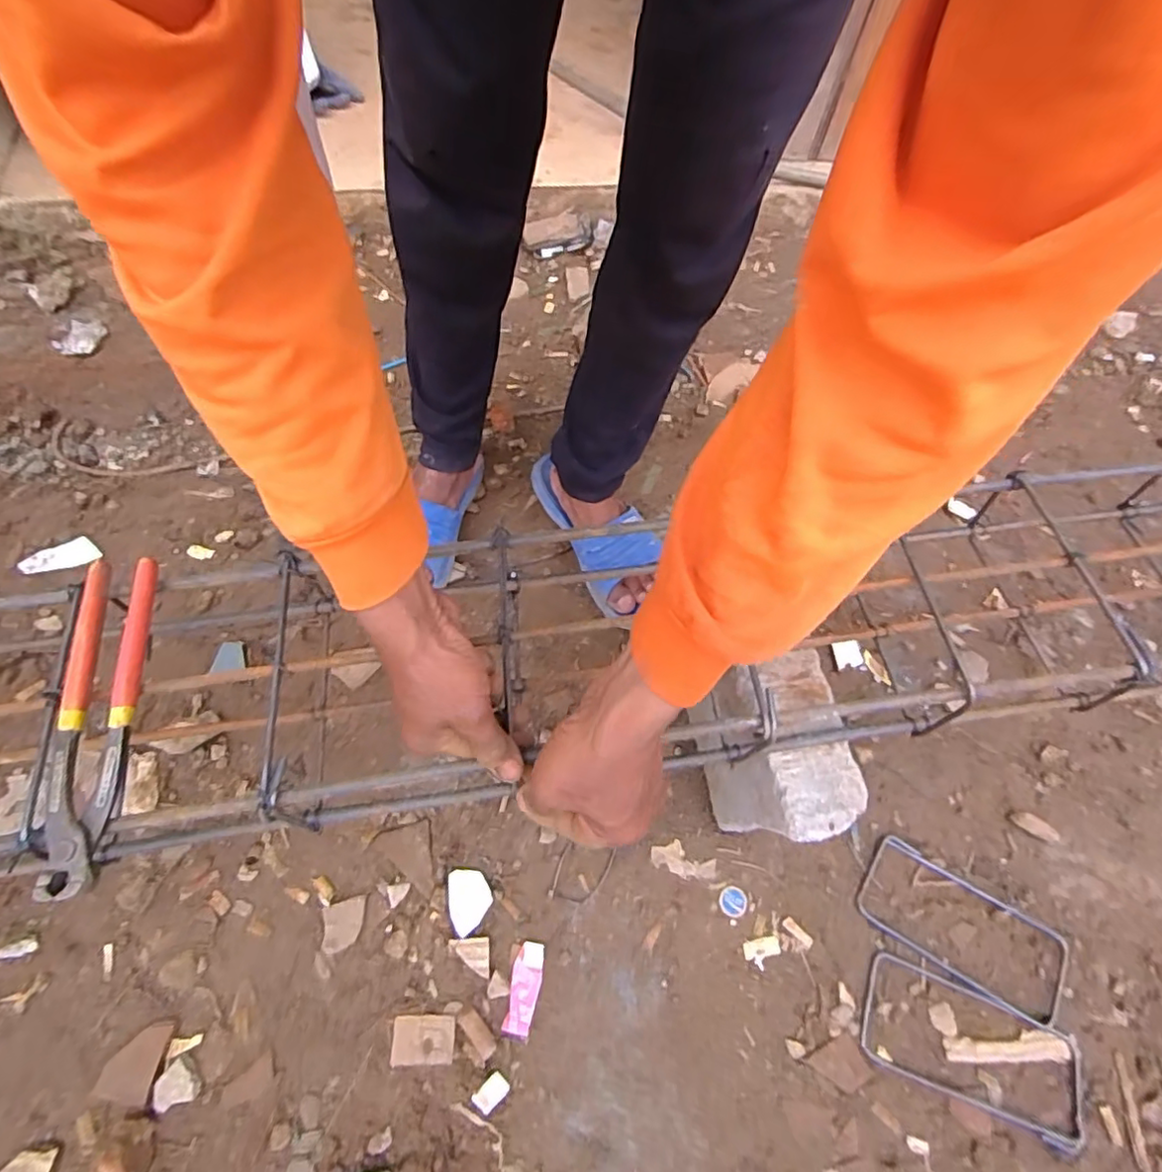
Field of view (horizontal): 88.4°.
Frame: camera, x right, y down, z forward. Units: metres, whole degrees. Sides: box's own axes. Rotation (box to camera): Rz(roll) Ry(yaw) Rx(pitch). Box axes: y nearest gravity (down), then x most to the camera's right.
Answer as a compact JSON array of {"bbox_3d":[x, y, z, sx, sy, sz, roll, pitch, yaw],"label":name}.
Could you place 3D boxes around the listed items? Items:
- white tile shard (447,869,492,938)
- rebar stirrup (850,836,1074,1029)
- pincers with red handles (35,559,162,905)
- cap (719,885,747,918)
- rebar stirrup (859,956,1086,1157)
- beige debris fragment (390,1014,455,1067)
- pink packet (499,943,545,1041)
[{"bbox_3d":[-0.109,0.308,0.587,0.041,0.009,0.057,-6,61,-9],"label":"white tile shard"},{"bbox_3d":[0.387,0.344,0.605,0.202,0.006,0.093,29,62,11],"label":"rebar stirrup"},{"bbox_3d":[-0.323,0.082,0.396,0.046,0.023,0.218,-2,61,-6],"label":"pincers with red handles"},{"bbox_3d":[0.154,0.319,0.605,0.027,0.004,0.028,2,60,-4],"label":"cap"},{"bbox_3d":[0.365,0.427,0.553,0.200,0.010,0.094,22,61,7],"label":"rebar stirrup"},{"bbox_3d":[-0.142,0.408,0.536,0.055,0.008,0.036,0,60,-6],"label":"beige debris fragment"},{"bbox_3d":[-0.053,0.376,0.558,0.027,0.005,0.075,12,60,1],"label":"pink packet"}]

